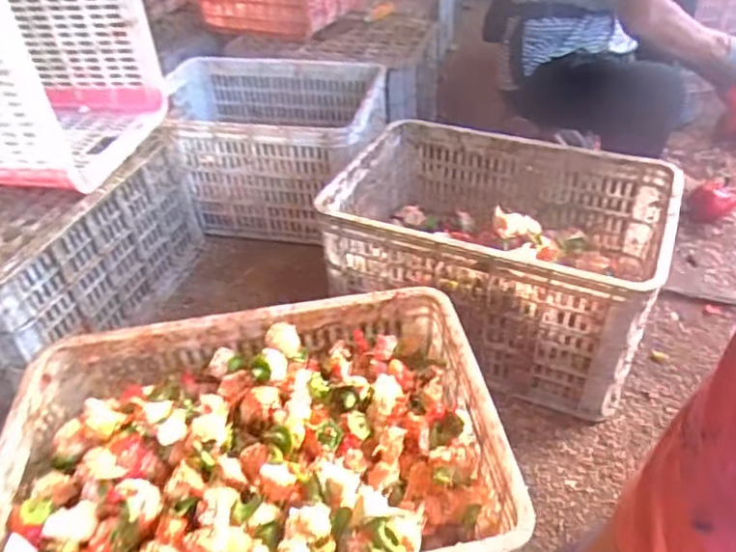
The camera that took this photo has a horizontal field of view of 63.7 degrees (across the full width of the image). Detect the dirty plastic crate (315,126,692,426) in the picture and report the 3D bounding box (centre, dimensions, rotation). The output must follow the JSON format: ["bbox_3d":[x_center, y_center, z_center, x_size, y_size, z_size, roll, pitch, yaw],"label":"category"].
[{"bbox_3d":[0.219,-0.042,1.048,0.513,0.288,0.365,16,44,21],"label":"dirty plastic crate"}]

